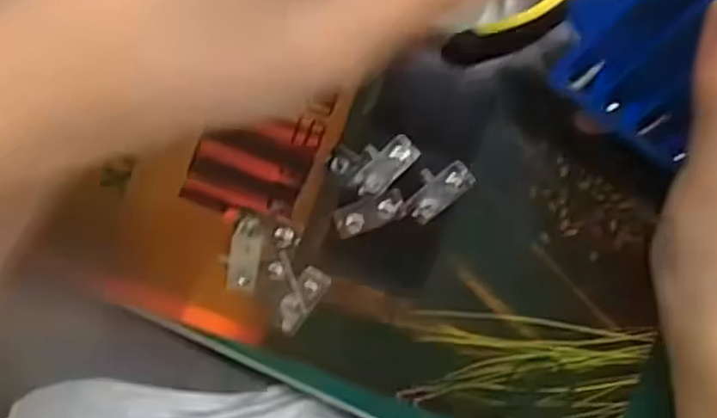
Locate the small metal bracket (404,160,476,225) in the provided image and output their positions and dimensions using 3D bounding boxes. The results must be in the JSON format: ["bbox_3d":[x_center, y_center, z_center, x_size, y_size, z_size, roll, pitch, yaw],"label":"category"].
[{"bbox_3d":[0.034,-0.008,0.295,0.031,0.005,0.017,-39,95,2],"label":"small metal bracket"}]

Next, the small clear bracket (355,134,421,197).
[{"bbox_3d":[0.010,-0.019,0.294,0.030,0.004,0.018,-45,94,3],"label":"small clear bracket"}]

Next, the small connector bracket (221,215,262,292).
[{"bbox_3d":[-0.049,0.019,0.294,0.015,0.008,0.033,8,95,-2],"label":"small connector bracket"}]

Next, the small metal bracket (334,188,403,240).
[{"bbox_3d":[0.005,0.003,0.295,0.031,0.008,0.013,-20,95,1],"label":"small metal bracket"}]

